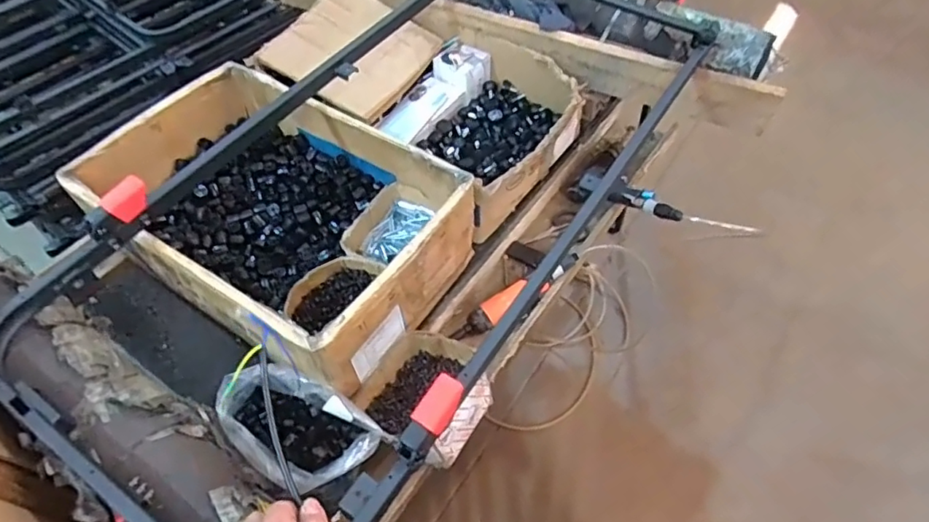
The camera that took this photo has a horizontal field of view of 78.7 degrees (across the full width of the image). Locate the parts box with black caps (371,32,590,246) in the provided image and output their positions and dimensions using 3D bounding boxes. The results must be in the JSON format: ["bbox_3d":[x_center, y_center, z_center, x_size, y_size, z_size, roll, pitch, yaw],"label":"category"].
[{"bbox_3d":[0.022,-0.247,1.025,0.315,0.129,0.357,26,59,19],"label":"parts box with black caps"}]

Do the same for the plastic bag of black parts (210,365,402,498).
[{"bbox_3d":[-0.208,0.220,0.723,0.178,0.103,0.124,29,60,20],"label":"plastic bag of black parts"}]

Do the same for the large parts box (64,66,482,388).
[{"bbox_3d":[-0.287,-0.077,0.878,0.533,0.162,0.347,29,60,20],"label":"large parts box"}]

